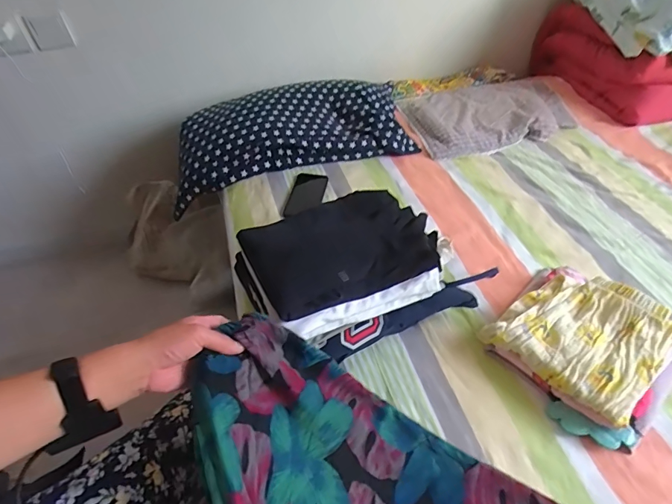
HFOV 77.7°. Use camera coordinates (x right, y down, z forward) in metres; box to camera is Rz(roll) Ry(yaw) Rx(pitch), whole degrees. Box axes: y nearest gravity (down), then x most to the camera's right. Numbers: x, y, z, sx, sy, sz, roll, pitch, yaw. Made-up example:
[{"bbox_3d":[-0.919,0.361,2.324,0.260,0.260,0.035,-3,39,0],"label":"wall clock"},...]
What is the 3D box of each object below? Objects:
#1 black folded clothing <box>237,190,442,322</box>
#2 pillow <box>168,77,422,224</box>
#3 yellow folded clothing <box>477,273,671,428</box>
[{"bbox_3d":[0.008,-0.014,0.690,0.299,0.039,0.219,-22,48,-18],"label":"black folded clothing"},{"bbox_3d":[-0.107,-0.335,1.121,0.701,0.117,0.359,-19,47,-15],"label":"pillow"},{"bbox_3d":[0.391,0.130,0.661,0.226,0.065,0.215,-31,52,-25],"label":"yellow folded clothing"}]

